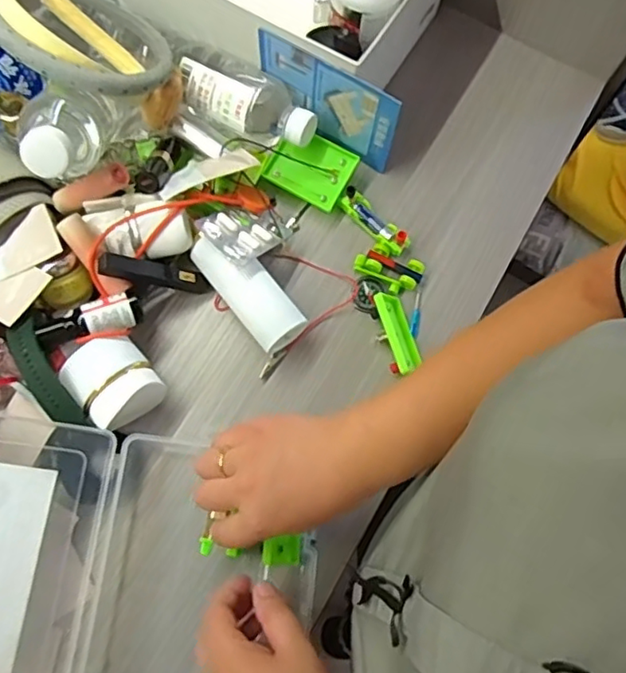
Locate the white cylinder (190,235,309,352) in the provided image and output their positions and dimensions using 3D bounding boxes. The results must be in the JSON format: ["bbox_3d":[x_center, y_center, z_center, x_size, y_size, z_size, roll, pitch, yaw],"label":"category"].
[{"bbox_3d":[-0.056,-0.040,0.526,0.045,0.046,0.113,-39,79,-12],"label":"white cylinder"}]

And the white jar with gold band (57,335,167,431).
[{"bbox_3d":[-0.160,0.037,0.495,0.061,0.058,0.064,-38,78,-12],"label":"white jar with gold band"}]

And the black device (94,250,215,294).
[{"bbox_3d":[-0.133,-0.054,0.513,0.095,0.013,0.021,11,69,-37],"label":"black device"}]

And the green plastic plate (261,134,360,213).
[{"bbox_3d":[-0.002,-0.157,0.565,0.073,0.010,0.058,27,95,-7],"label":"green plastic plate"}]

